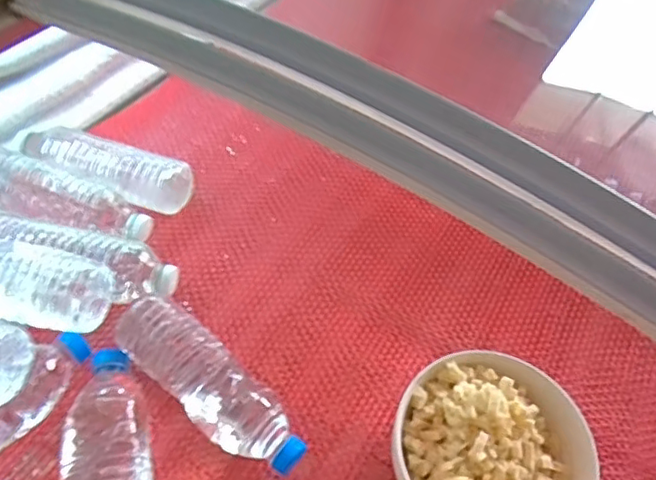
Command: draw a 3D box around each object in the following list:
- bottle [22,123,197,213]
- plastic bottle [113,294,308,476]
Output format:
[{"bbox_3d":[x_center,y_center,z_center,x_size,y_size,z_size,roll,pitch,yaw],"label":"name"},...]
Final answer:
[{"bbox_3d":[-0.255,-0.076,0.668,0.200,0.059,0.061,13,52,5],"label":"bottle"},{"bbox_3d":[-0.103,0.129,0.521,0.200,0.055,0.067,36,57,21],"label":"plastic bottle"}]

